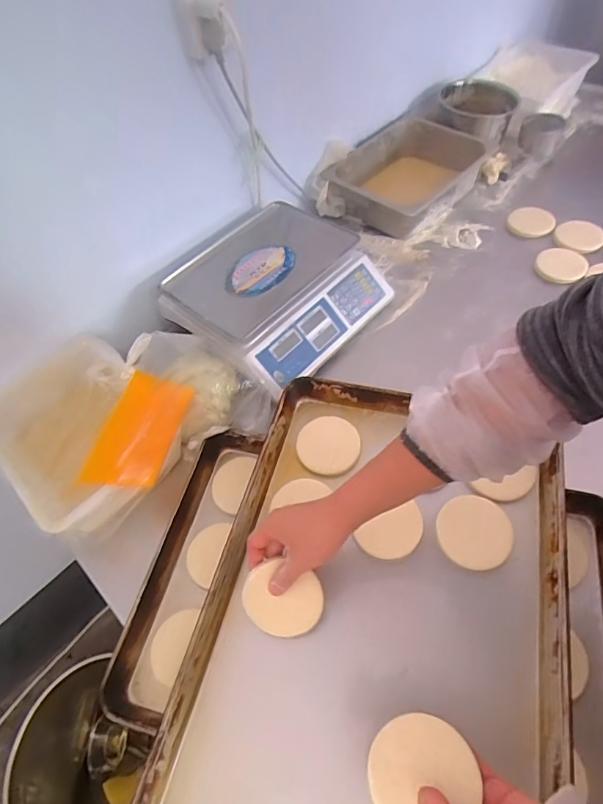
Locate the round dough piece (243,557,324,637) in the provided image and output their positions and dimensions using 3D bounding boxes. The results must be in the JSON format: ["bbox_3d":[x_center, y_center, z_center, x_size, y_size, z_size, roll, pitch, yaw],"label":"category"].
[{"bbox_3d":[-0.023,0.237,0.542,0.093,0.010,0.084,20,91,4],"label":"round dough piece"}]

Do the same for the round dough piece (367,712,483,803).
[{"bbox_3d":[0.108,0.331,0.409,0.098,0.009,0.085,-20,41,-26],"label":"round dough piece"}]

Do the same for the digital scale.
[{"bbox_3d":[-0.046,-0.210,0.879,0.322,0.111,0.348,34,66,26],"label":"digital scale"}]

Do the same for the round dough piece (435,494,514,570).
[{"bbox_3d":[0.221,0.166,0.582,0.089,0.010,0.087,-6,68,14],"label":"round dough piece"}]

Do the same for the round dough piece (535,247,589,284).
[{"bbox_3d":[0.529,-0.280,0.923,0.094,0.014,0.100,-3,56,5],"label":"round dough piece"}]

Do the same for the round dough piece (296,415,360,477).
[{"bbox_3d":[0.039,0.064,0.683,0.092,0.016,0.088,-3,56,5],"label":"round dough piece"}]

